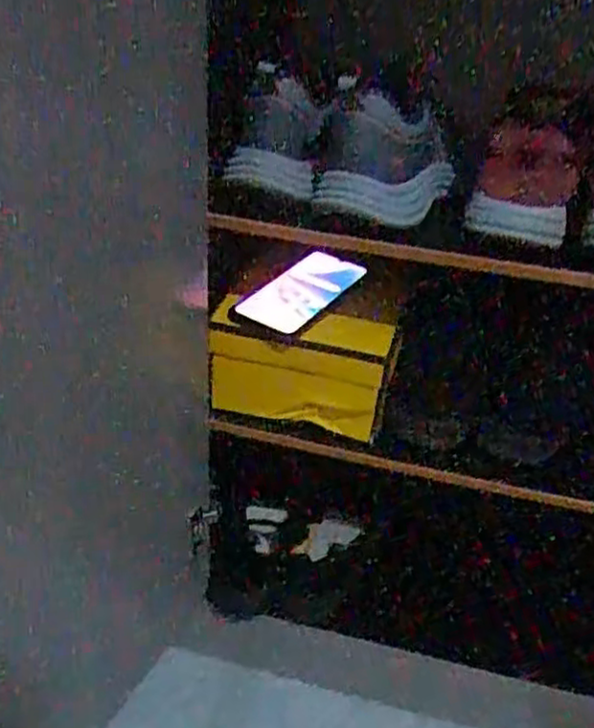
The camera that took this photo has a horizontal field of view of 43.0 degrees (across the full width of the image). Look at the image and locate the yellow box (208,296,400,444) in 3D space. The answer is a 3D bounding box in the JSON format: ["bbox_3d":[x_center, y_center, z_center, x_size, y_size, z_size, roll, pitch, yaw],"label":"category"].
[{"bbox_3d":[0.003,0.008,0.779,0.187,0.114,0.057,10,30,10],"label":"yellow box"}]

